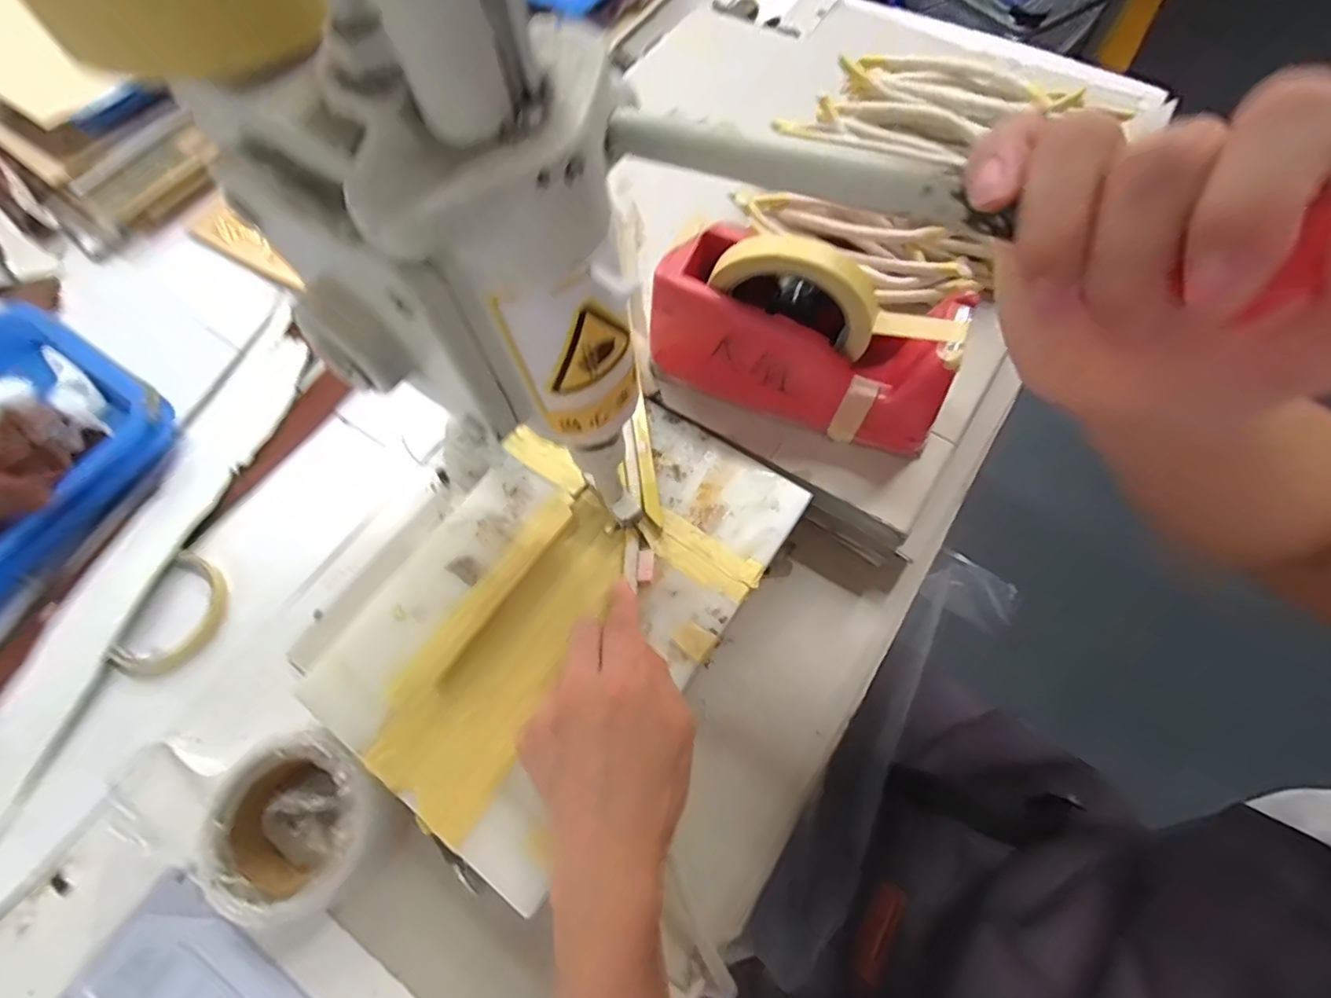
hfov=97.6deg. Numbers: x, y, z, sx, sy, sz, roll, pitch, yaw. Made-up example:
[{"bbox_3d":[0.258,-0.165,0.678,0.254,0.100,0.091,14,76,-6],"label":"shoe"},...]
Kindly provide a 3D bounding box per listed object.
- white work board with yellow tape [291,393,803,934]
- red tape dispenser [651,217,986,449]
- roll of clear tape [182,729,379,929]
[{"bbox_3d":[-0.067,0.057,0.376,0.196,0.014,0.293,33,71,15],"label":"white work board with yellow tape"},{"bbox_3d":[0.090,-0.108,0.373,0.194,0.118,0.069,24,69,12],"label":"red tape dispenser"},{"bbox_3d":[-0.228,0.202,0.369,0.099,0.051,0.094,-1,66,1],"label":"roll of clear tape"}]

